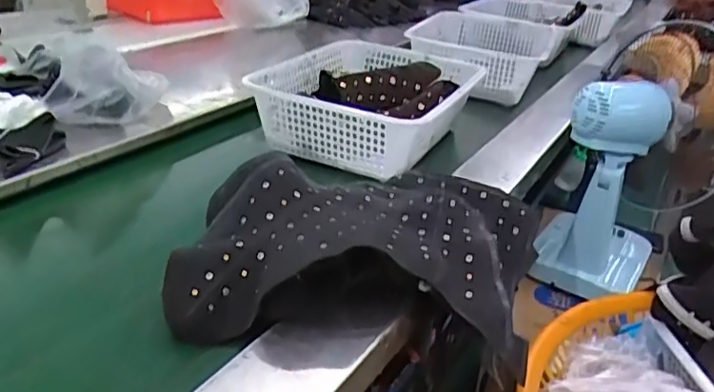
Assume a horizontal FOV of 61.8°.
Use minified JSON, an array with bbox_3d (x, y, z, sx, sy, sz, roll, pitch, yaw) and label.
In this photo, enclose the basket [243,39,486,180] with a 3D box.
[{"bbox_3d":[0.037,-0.156,0.989,0.281,0.112,0.398,17,30,21],"label":"basket"}]

